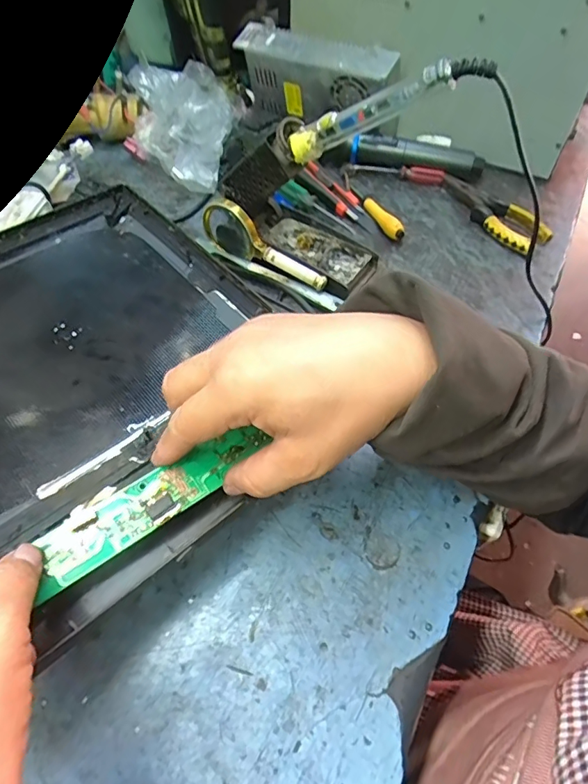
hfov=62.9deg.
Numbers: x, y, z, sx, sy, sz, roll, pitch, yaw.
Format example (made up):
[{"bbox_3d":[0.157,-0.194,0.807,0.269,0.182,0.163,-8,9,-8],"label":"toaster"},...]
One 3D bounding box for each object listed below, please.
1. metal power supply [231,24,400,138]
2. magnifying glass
[{"bbox_3d":[0.033,-0.402,0.631,0.209,0.108,0.055,25,55,20],"label":"metal power supply"},{"bbox_3d":[-0.032,-0.145,0.480,0.146,0.064,0.011,29,58,19],"label":"magnifying glass"}]

